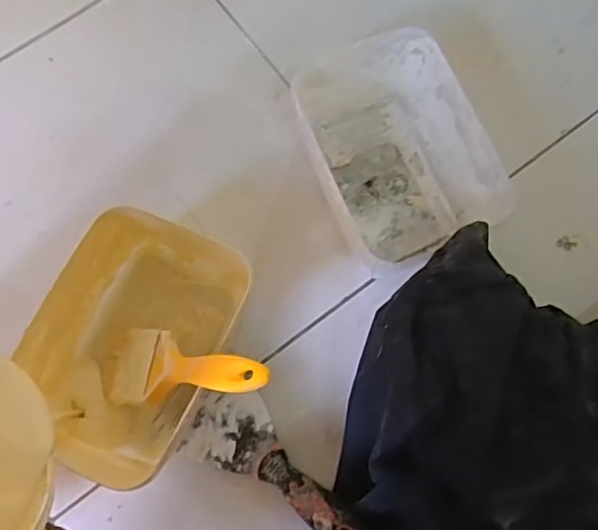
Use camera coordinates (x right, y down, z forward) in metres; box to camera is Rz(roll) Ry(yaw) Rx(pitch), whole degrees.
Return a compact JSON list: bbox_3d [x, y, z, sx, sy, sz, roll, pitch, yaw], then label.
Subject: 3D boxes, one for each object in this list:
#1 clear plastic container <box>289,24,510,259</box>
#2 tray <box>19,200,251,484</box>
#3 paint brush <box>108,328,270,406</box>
[{"bbox_3d":[0.082,-0.102,0.546,0.138,0.081,0.186,-20,77,-6],"label":"clear plastic container"},{"bbox_3d":[-0.138,0.062,0.503,0.125,0.081,0.217,25,77,5],"label":"tray"},{"bbox_3d":[-0.087,0.077,0.454,0.177,0.010,0.059,-8,71,42],"label":"paint brush"}]

